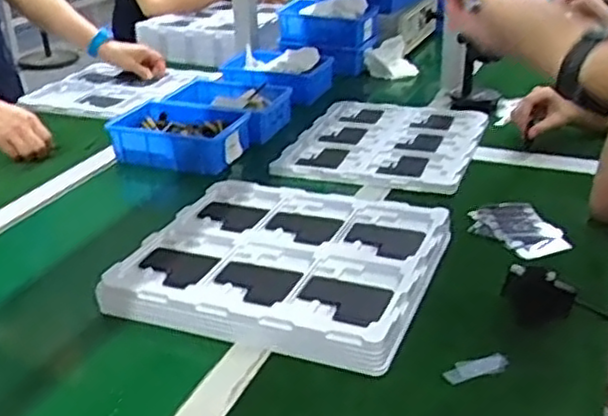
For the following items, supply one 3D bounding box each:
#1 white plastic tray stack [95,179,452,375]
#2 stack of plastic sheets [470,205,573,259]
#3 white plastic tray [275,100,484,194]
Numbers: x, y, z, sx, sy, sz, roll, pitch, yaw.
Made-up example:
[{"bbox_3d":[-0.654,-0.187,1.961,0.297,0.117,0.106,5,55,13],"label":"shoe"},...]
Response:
[{"bbox_3d":[-0.022,0.049,0.814,0.331,0.029,0.288,10,29,20],"label":"white plastic tray stack"},{"bbox_3d":[0.266,0.025,0.890,0.081,0.020,0.119,-14,30,-24],"label":"stack of plastic sheets"},{"bbox_3d":[0.133,-0.116,1.150,0.283,0.029,0.305,11,30,21],"label":"white plastic tray"}]

